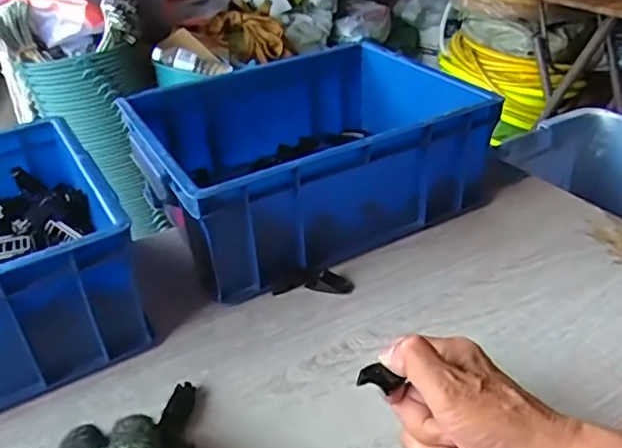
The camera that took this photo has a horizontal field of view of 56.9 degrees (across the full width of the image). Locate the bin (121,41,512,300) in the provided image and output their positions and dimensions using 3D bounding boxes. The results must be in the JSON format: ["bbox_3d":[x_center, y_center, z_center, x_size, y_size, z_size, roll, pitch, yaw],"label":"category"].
[{"bbox_3d":[-0.004,-0.076,0.641,0.328,0.140,0.250,-19,36,-22],"label":"bin"}]

